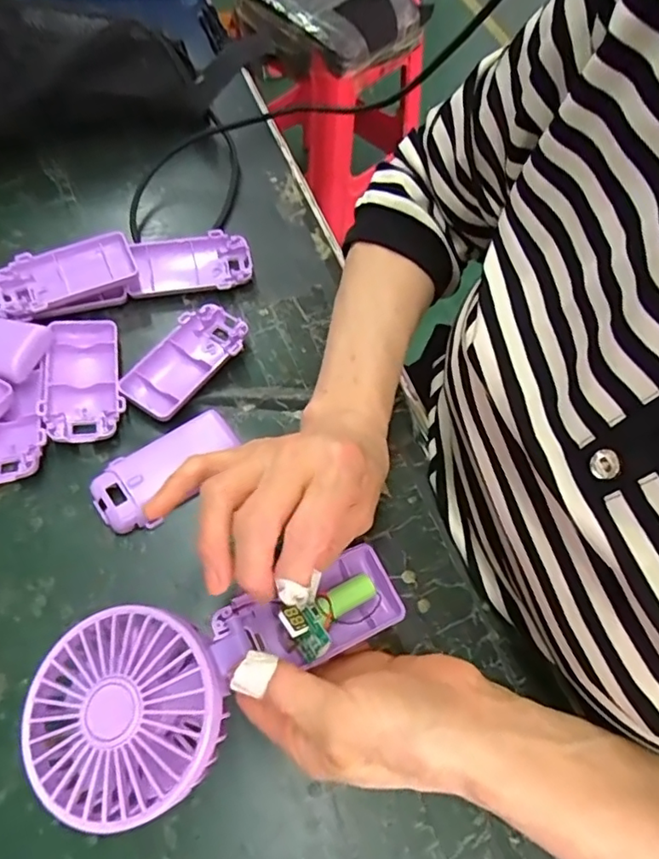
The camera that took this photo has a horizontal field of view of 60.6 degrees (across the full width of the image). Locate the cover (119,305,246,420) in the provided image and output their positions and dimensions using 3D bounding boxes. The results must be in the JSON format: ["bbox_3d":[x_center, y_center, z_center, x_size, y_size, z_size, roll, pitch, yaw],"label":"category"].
[{"bbox_3d":[-0.099,-0.048,0.392,0.047,0.016,0.092,36,65,14],"label":"cover"}]

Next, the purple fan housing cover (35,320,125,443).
[{"bbox_3d":[-0.167,-0.033,0.379,0.051,0.019,0.094,-12,64,-11],"label":"purple fan housing cover"}]

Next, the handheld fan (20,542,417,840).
[{"bbox_3d":[-0.045,0.102,0.255,0.180,0.048,0.082,-20,65,-22],"label":"handheld fan"}]

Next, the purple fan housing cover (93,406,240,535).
[{"bbox_3d":[-0.101,0.025,0.355,0.092,0.016,0.049,-26,67,-17],"label":"purple fan housing cover"}]

